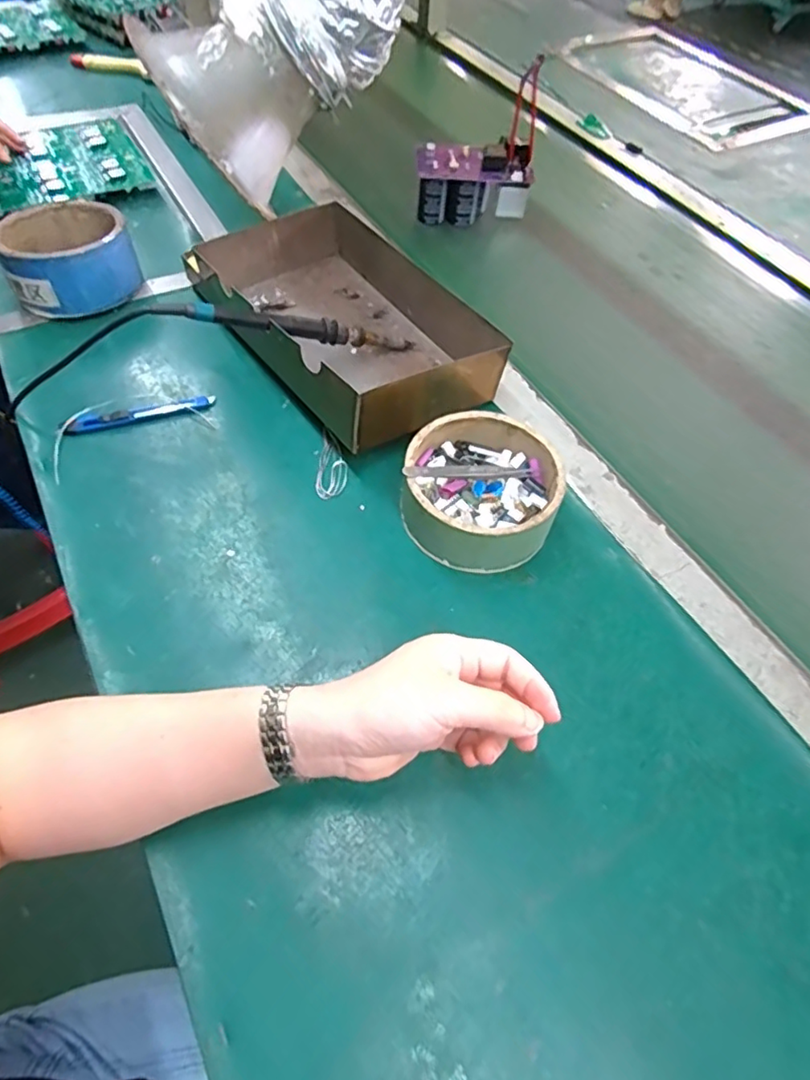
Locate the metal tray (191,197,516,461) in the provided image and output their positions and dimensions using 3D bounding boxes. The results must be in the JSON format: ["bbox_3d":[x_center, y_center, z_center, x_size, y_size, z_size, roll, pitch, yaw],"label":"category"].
[{"bbox_3d":[-0.072,-0.218,0.572,0.186,0.069,0.319,-29,63,-21],"label":"metal tray"}]

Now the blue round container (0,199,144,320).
[{"bbox_3d":[-0.342,-0.291,0.611,0.119,0.068,0.133,-24,61,-18],"label":"blue round container"}]

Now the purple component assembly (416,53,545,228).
[{"bbox_3d":[0.084,-0.455,0.696,0.129,0.149,0.065,4,56,-1],"label":"purple component assembly"}]

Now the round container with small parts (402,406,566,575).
[{"bbox_3d":[0.058,-0.038,0.469,0.117,0.052,0.122,2,56,-2],"label":"round container with small parts"}]

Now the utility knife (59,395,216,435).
[{"bbox_3d":[-0.234,-0.112,0.526,0.127,0.008,0.017,-18,59,-15],"label":"utility knife"}]

